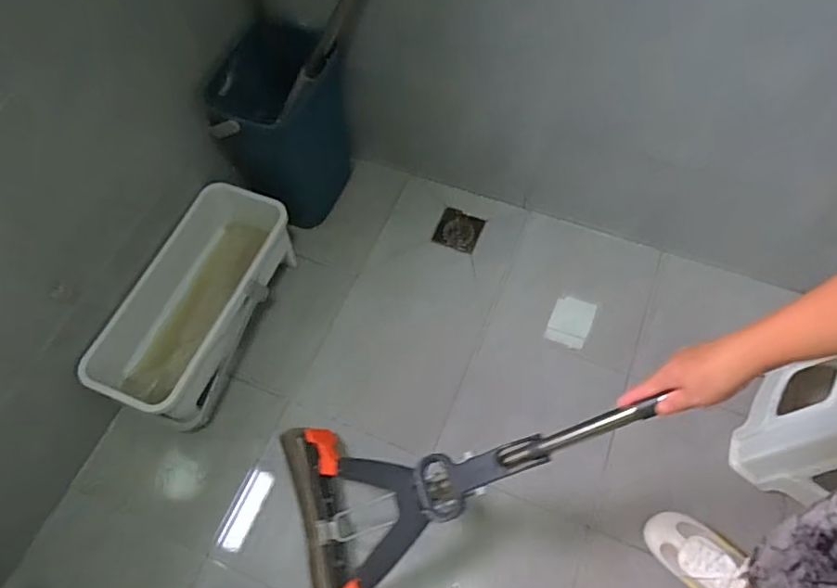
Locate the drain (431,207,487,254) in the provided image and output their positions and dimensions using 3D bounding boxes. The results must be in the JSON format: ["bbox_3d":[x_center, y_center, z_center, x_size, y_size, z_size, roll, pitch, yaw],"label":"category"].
[{"bbox_3d":[0.094,-0.149,1.277,0.099,0.005,0.097,21,71,5],"label":"drain"}]

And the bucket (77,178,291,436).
[{"bbox_3d":[-0.419,0.017,1.086,0.226,0.163,0.476,21,67,12],"label":"bucket"}]

